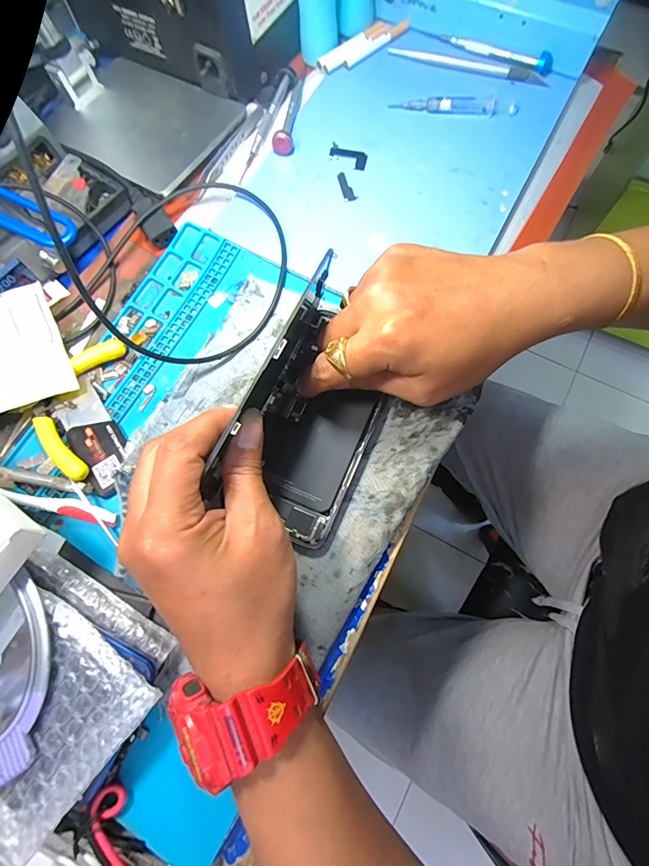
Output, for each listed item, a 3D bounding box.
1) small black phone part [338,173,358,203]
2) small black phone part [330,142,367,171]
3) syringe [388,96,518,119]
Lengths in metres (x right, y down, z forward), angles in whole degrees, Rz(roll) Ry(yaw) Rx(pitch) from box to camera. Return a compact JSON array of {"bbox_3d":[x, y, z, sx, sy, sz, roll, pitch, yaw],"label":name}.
[{"bbox_3d":[0.018,-0.207,0.344,0.010,0.004,0.030,-16,74,-4],"label":"small black phone part"},{"bbox_3d":[0.020,-0.239,0.354,0.034,0.004,0.022,18,75,6],"label":"small black phone part"},{"bbox_3d":[0.115,-0.288,0.361,0.109,0.010,0.014,3,72,3],"label":"syringe"}]

